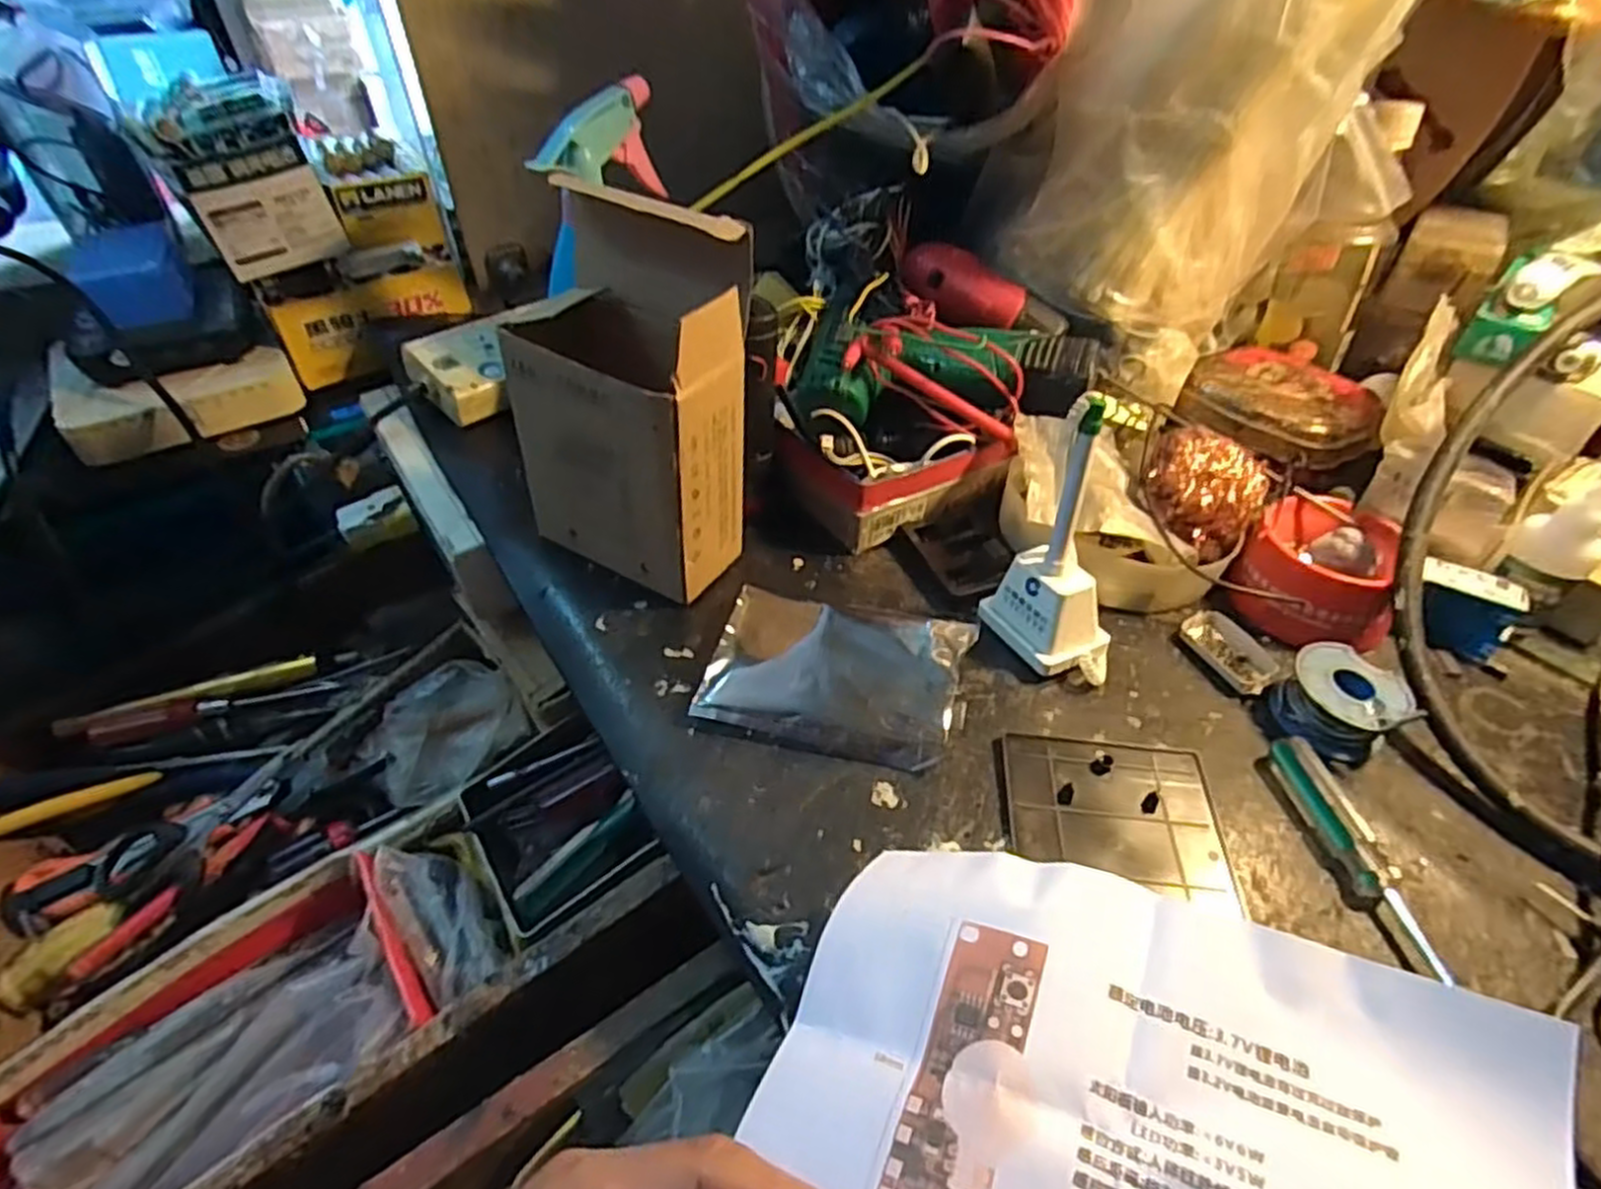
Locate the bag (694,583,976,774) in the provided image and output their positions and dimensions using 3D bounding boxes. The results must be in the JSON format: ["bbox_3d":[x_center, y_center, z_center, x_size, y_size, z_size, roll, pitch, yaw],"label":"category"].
[{"bbox_3d":[0.018,0.040,0.399,0.123,0.015,0.083,11,46,10],"label":"bag"}]

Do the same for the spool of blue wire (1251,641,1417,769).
[{"bbox_3d":[0.265,0.055,0.390,0.053,0.030,0.050,1,46,-1],"label":"spool of blue wire"}]

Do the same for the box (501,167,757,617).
[{"bbox_3d":[-0.087,-0.095,0.411,0.112,0.187,0.072,24,50,21],"label":"box"}]

